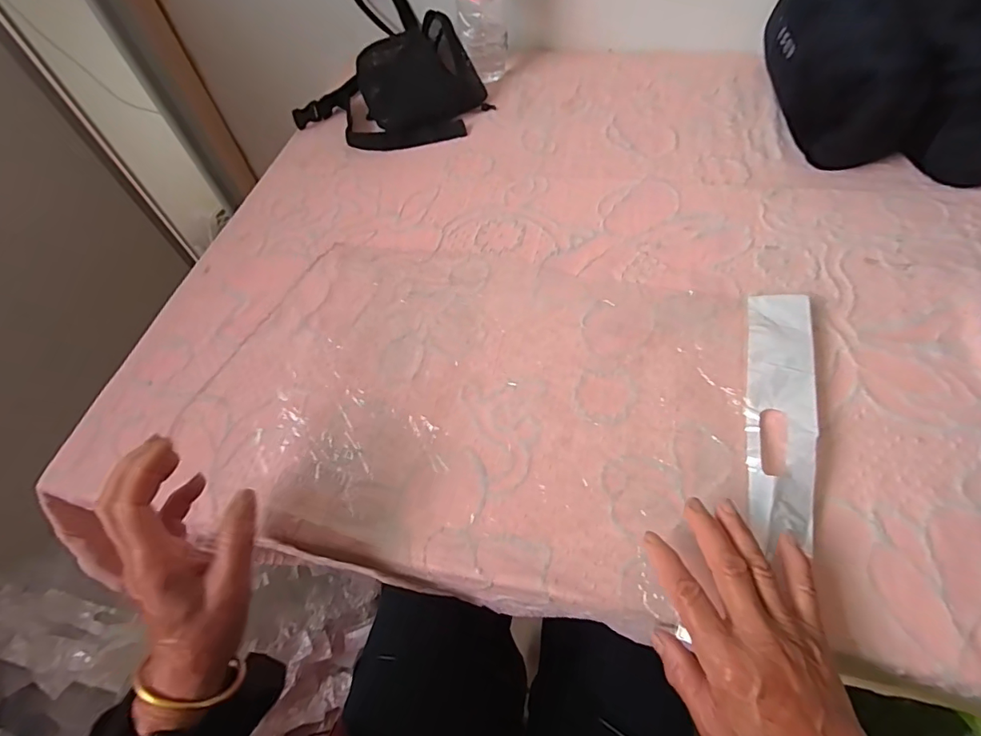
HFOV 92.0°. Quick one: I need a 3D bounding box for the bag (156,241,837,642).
[{"bbox_3d":[0.004,0.020,0.412,0.491,0.033,0.311,9,58,11],"label":"bag"}]

